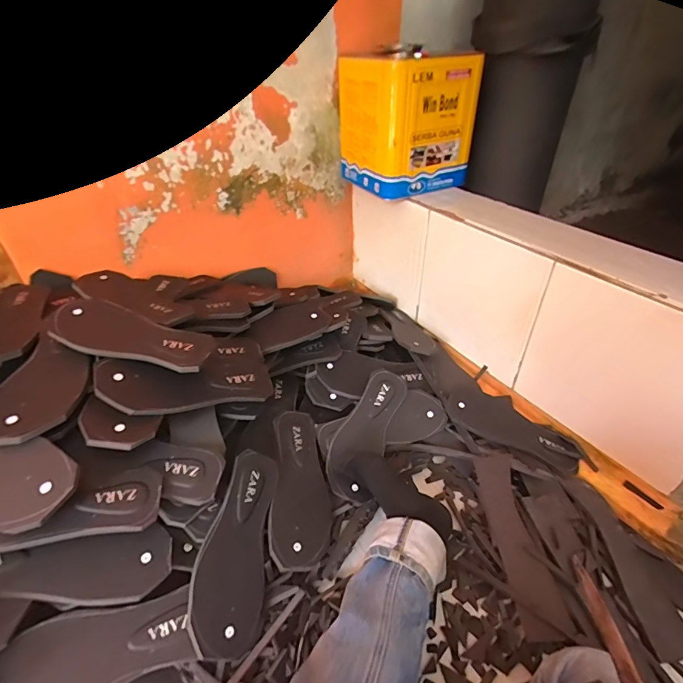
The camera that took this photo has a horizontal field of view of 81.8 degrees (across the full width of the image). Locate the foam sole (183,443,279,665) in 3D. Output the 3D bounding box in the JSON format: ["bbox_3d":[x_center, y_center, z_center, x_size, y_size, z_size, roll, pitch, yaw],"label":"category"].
[{"bbox_3d":[-0.145,0.280,0.548,0.101,0.016,0.247,22,52,-30],"label":"foam sole"}]

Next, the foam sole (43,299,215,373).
[{"bbox_3d":[-0.321,-0.009,0.598,0.242,0.009,0.099,18,41,5],"label":"foam sole"}]

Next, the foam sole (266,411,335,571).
[{"bbox_3d":[-0.065,0.235,0.656,0.104,0.013,0.253,15,43,-20],"label":"foam sole"}]

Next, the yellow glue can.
[{"bbox_3d":[0.135,-0.505,0.908,0.238,0.256,0.233,-18,41,-23],"label":"yellow glue can"}]

